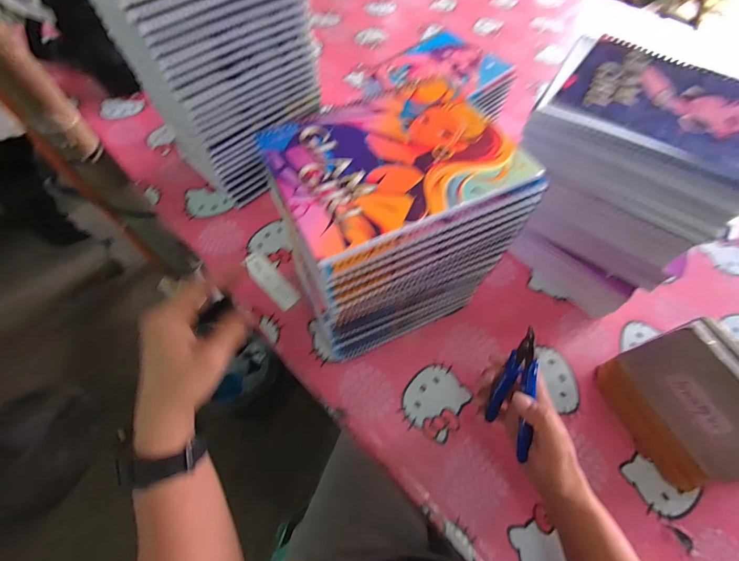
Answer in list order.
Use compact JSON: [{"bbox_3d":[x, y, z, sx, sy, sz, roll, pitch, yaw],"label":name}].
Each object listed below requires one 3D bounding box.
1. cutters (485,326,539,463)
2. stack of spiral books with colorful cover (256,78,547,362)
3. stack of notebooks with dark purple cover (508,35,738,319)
[{"bbox_3d":[0.145,0.098,0.322,0.012,0.054,0.109,2,104,-14],"label":"cutters"},{"bbox_3d":[0.022,-0.044,0.380,0.191,0.234,0.153,-23,64,-13],"label":"stack of spiral books with colorful cover"},{"bbox_3d":[0.282,-0.108,0.418,0.210,0.235,0.160,29,65,14],"label":"stack of notebooks with dark purple cover"}]

